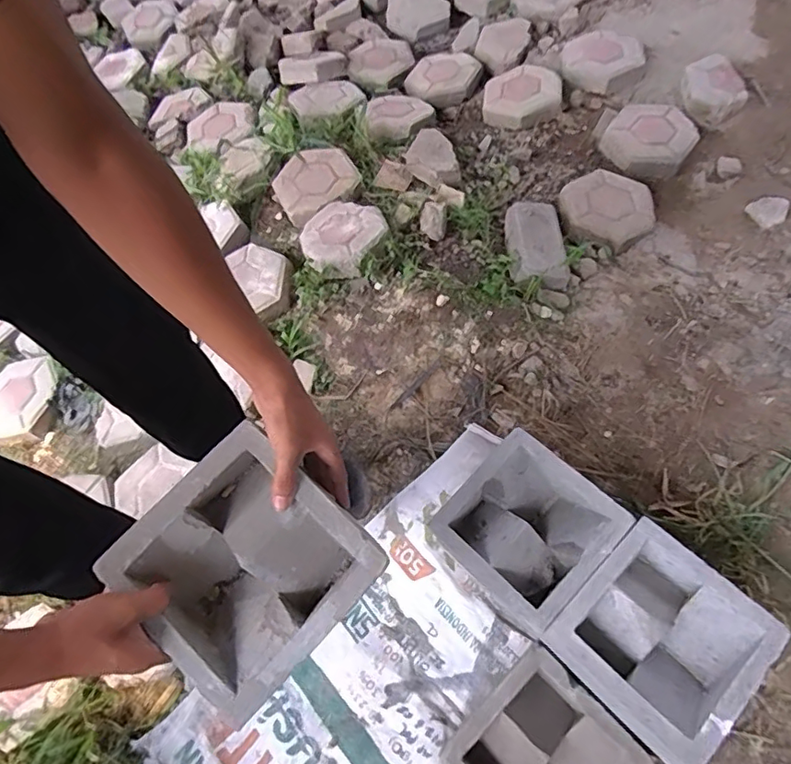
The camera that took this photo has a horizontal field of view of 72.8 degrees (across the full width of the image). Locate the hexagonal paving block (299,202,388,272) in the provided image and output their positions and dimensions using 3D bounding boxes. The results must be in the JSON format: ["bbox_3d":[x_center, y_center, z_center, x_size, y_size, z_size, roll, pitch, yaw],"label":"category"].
[{"bbox_3d":[-0.120,-0.335,1.208,0.196,0.038,0.200,-9,60,-1],"label":"hexagonal paving block"}]

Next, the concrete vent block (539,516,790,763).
[{"bbox_3d":[0.329,0.323,0.682,0.210,0.110,0.200,-43,64,-12],"label":"concrete vent block"}]

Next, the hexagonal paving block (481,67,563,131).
[{"bbox_3d":[0.335,-0.760,1.426,0.207,0.055,0.222,6,65,13],"label":"hexagonal paving block"}]

